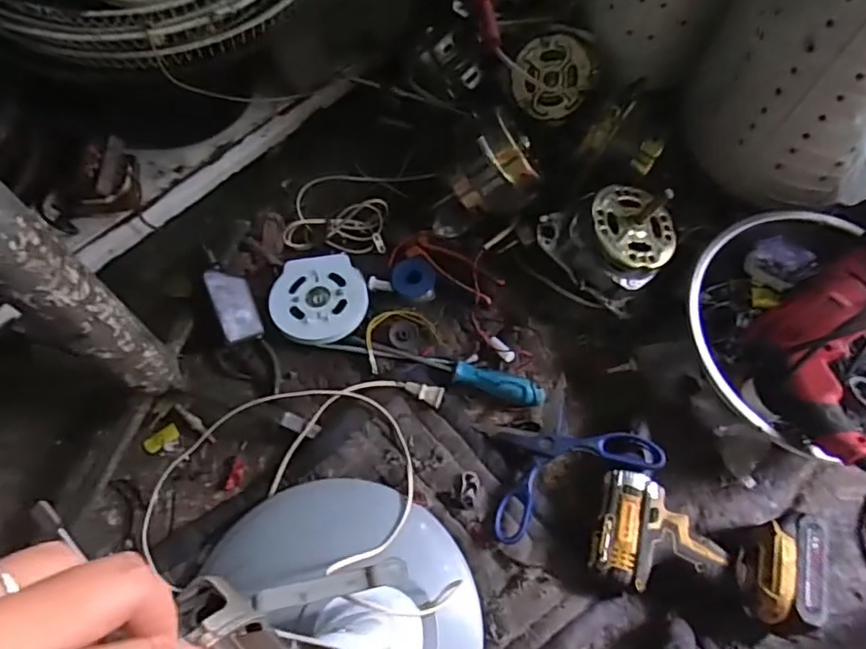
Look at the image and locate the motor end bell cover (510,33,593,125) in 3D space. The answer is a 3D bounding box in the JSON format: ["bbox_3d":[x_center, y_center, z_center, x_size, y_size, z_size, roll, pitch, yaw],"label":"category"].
[{"bbox_3d":[0.166,-0.346,0.824,0.105,0.106,0.030,32,21,-8],"label":"motor end bell cover"}]

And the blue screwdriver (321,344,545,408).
[{"bbox_3d":[-0.001,0.053,0.712,0.271,0.026,0.042,11,64,2],"label":"blue screwdriver"}]

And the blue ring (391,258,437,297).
[{"bbox_3d":[-0.025,-0.061,0.765,0.057,0.013,0.052,1,64,-3],"label":"blue ring"}]

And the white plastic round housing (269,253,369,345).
[{"bbox_3d":[-0.145,-0.036,0.746,0.118,0.013,0.125,1,64,-3],"label":"white plastic round housing"}]

